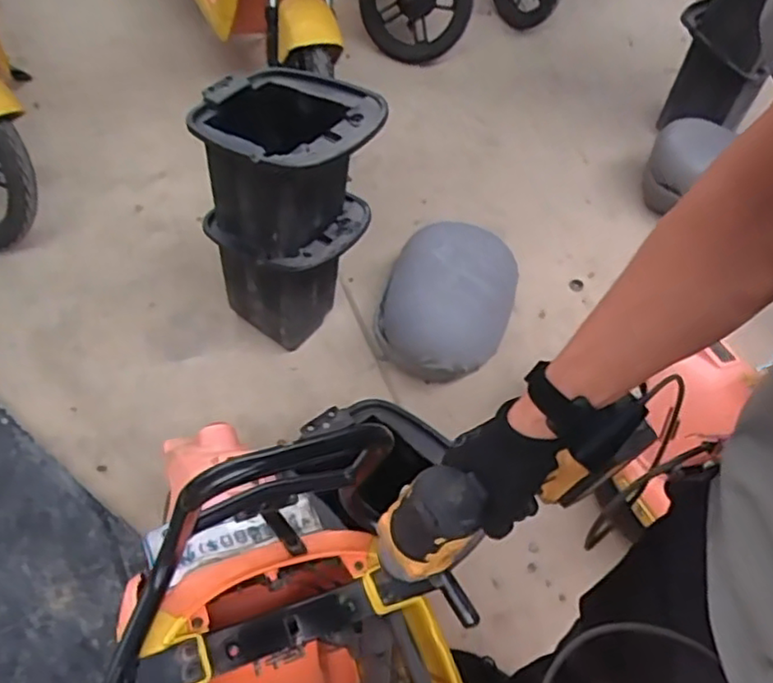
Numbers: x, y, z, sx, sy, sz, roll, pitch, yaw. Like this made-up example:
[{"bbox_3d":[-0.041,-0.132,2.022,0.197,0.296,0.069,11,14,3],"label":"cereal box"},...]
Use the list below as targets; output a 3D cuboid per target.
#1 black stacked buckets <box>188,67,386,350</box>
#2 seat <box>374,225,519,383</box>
[{"bbox_3d":[-0.189,-0.222,1.274,0.256,0.586,0.306,-37,67,-27],"label":"black stacked buckets"},{"bbox_3d":[0.138,-0.091,1.443,0.283,0.195,0.371,14,55,3],"label":"seat"}]

